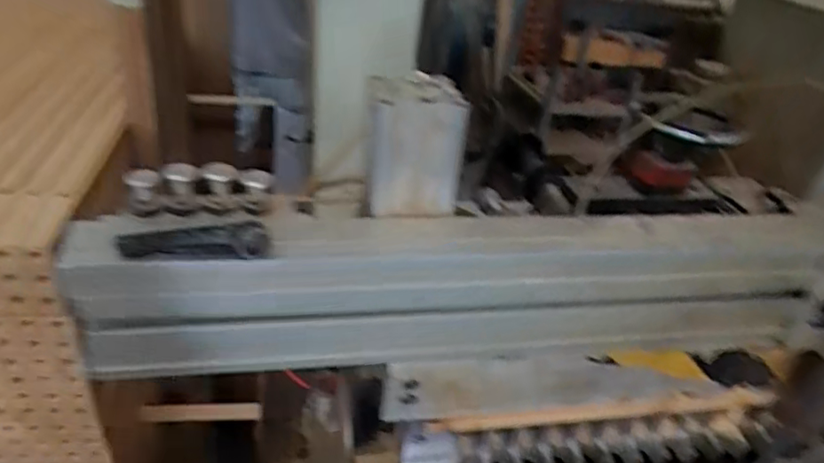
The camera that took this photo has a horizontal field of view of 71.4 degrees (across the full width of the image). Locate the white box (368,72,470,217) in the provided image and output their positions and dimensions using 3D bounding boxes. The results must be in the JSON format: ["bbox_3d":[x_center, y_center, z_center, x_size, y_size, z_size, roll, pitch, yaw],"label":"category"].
[{"bbox_3d":[0.001,-0.065,0.420,0.065,0.089,0.058,1,34,-9],"label":"white box"}]

